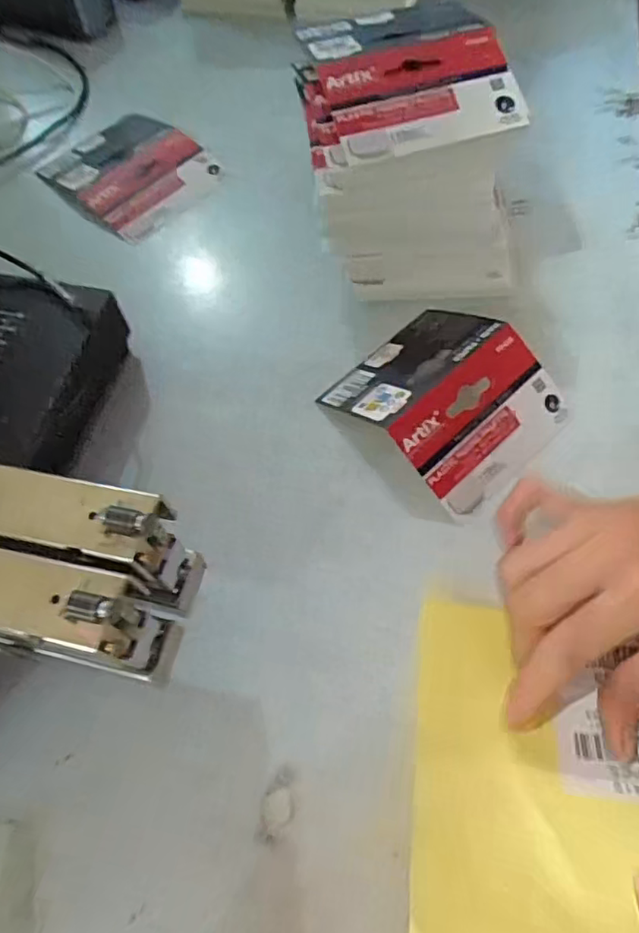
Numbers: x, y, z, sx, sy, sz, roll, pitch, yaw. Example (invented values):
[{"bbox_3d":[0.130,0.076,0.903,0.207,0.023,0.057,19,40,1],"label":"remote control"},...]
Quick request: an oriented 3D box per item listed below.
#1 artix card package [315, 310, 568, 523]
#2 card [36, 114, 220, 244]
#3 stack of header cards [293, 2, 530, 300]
[{"bbox_3d":[0.072,-0.040,0.341,0.096,0.030,0.112,-40,66,-17],"label":"artix card package"},{"bbox_3d":[-0.146,-0.227,0.469,0.117,0.012,0.101,37,70,21],"label":"card"},{"bbox_3d":[0.052,-0.190,0.377,0.111,0.113,0.136,-8,61,-1],"label":"stack of header cards"}]

